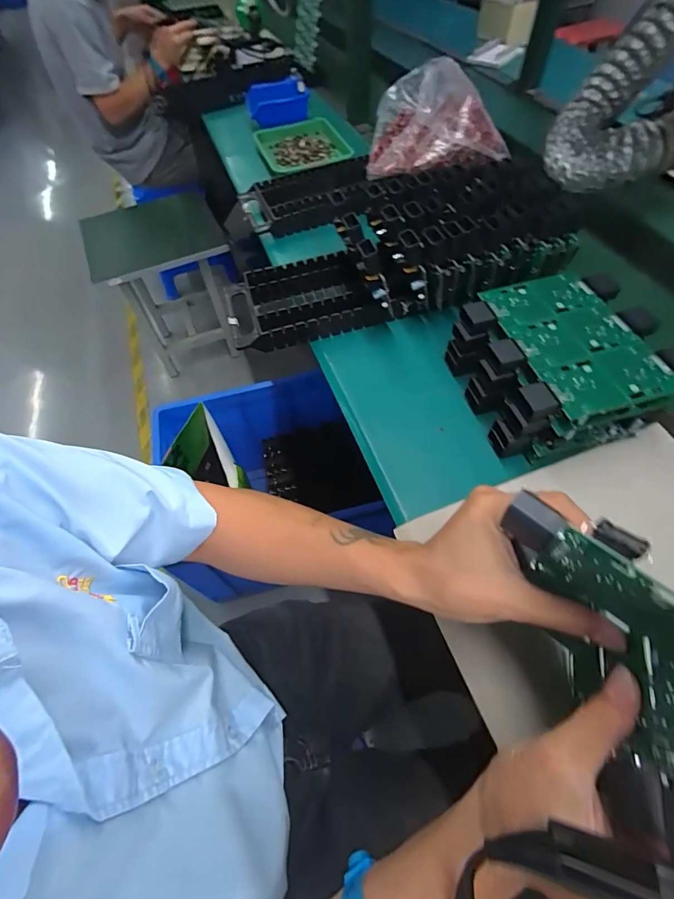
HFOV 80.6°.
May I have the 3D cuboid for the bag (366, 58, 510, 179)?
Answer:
[{"bbox_3d":[0.175,-0.546,0.683,0.227,0.139,0.119,10,58,10],"label":"bag"}]

